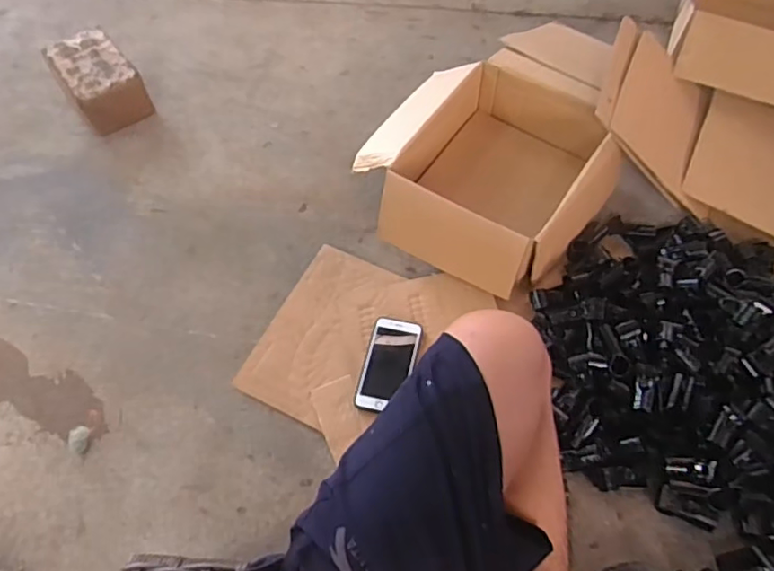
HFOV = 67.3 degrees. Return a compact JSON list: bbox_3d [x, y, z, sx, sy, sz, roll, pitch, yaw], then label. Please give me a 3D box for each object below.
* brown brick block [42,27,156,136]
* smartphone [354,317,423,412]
[{"bbox_3d":[-0.580,-0.409,1.178,0.132,0.096,0.210,-35,64,-17],"label":"brown brick block"},{"bbox_3d":[0.003,0.120,0.895,0.080,0.014,0.151,10,60,9],"label":"smartphone"}]

